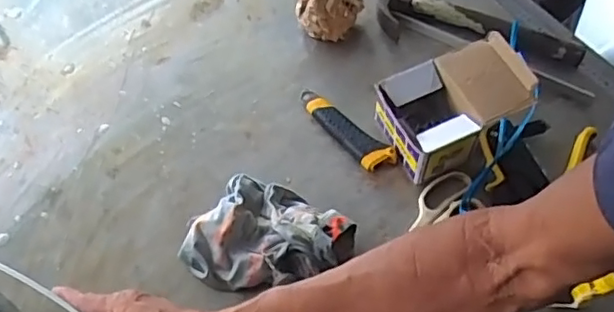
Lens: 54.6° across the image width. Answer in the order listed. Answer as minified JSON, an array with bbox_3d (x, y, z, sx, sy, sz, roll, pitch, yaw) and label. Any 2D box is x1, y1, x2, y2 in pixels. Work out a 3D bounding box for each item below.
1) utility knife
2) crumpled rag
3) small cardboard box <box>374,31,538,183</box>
[{"bbox_3d":[0.048,-0.037,0.762,0.038,0.022,0.150,-38,67,-17],"label":"utility knife"},{"bbox_3d":[-0.044,0.098,0.677,0.184,0.053,0.139,26,66,15],"label":"crumpled rag"},{"bbox_3d":[0.182,-0.054,0.727,0.170,0.087,0.118,-22,63,-10],"label":"small cardboard box"}]

